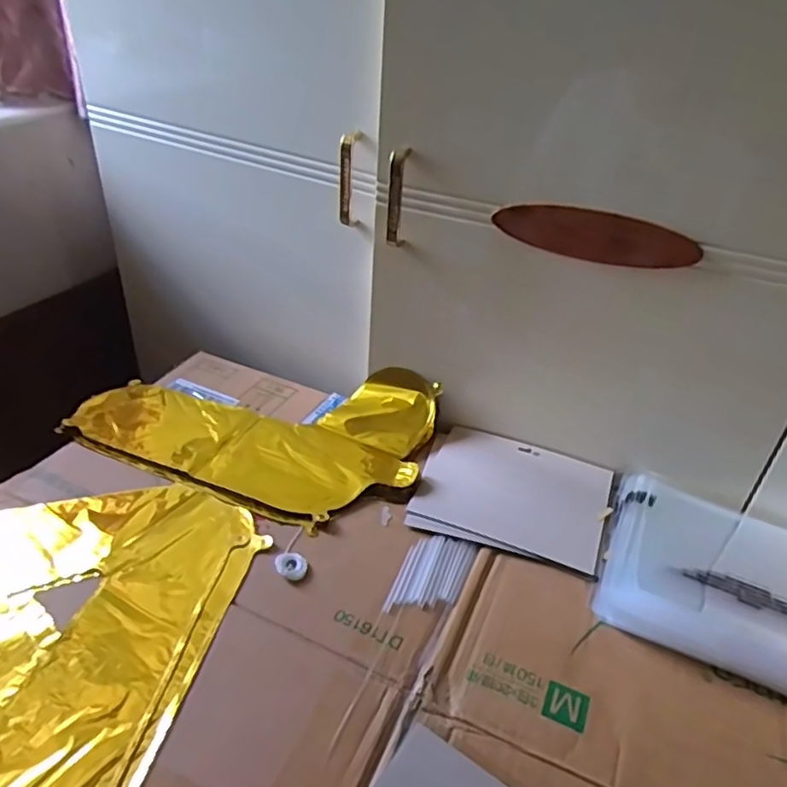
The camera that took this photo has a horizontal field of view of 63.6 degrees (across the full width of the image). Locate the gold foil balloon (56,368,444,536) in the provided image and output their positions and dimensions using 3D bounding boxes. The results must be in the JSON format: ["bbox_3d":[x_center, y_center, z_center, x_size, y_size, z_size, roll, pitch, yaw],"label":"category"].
[{"bbox_3d":[-0.165,0.023,0.738,0.403,0.038,0.226,15,38,13],"label":"gold foil balloon"}]

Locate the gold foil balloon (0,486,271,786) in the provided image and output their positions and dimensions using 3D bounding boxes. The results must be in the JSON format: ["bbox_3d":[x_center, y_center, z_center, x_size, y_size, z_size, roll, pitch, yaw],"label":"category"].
[{"bbox_3d":[-0.278,0.187,0.533,0.337,0.011,0.382,-27,47,-36],"label":"gold foil balloon"}]

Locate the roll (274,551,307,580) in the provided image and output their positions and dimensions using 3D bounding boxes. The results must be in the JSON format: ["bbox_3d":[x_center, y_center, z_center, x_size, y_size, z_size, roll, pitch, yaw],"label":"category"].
[{"bbox_3d":[-0.096,0.161,0.594,0.030,0.007,0.028,3,37,-2],"label":"roll"}]

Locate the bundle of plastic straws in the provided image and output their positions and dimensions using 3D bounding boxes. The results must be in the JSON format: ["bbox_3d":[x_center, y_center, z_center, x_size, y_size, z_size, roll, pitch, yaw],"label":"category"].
[{"bbox_3d":[0.038,0.173,0.609,0.061,0.004,0.103,17,38,16],"label":"bundle of plastic straws"}]

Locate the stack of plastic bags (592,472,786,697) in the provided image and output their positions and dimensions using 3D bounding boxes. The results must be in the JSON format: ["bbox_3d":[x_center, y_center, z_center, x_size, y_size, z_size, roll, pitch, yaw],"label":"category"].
[{"bbox_3d":[0.328,0.172,0.610,0.231,0.030,0.220,18,39,17],"label":"stack of plastic bags"}]

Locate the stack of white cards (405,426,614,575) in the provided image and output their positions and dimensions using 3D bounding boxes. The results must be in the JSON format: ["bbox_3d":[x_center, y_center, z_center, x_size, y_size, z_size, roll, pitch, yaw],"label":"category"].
[{"bbox_3d":[0.131,0.106,0.691,0.195,0.006,0.166,15,38,13],"label":"stack of white cards"}]

